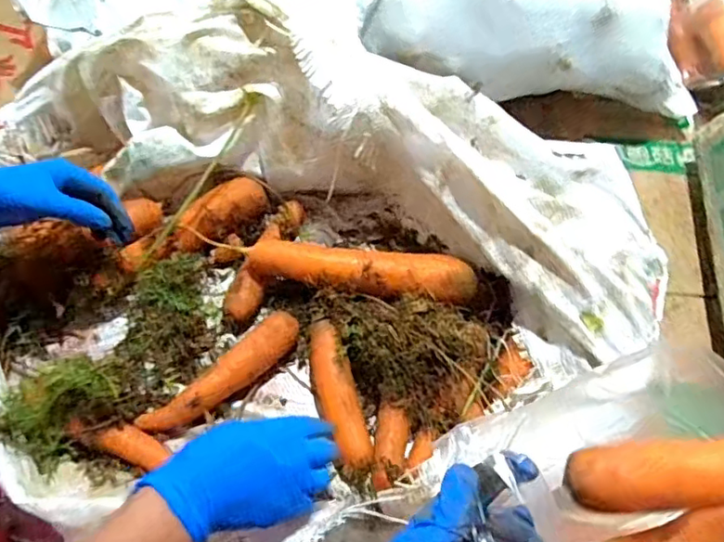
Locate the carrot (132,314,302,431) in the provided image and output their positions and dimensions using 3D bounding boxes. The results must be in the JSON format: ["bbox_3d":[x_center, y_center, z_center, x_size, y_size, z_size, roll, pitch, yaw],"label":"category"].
[{"bbox_3d":[-0.124,0.097,0.534,0.163,0.032,0.034,-37,64,-22],"label":"carrot"}]

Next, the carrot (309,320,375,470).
[{"bbox_3d":[-0.022,0.112,0.531,0.035,0.025,0.138,-16,58,-11],"label":"carrot"}]

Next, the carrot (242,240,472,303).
[{"bbox_3d":[0.000,0.005,0.585,0.220,0.043,0.045,6,57,4],"label":"carrot"}]

